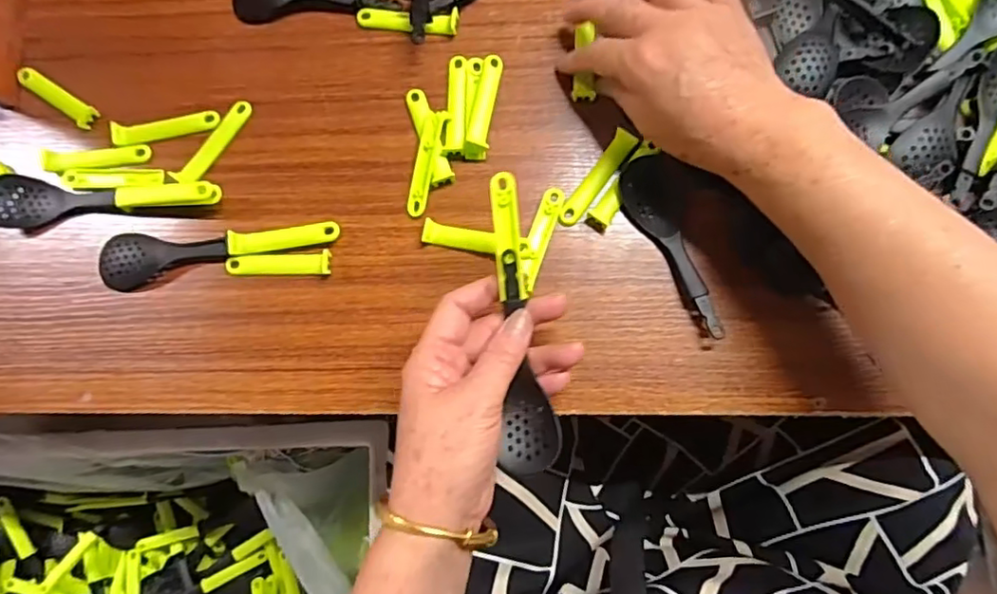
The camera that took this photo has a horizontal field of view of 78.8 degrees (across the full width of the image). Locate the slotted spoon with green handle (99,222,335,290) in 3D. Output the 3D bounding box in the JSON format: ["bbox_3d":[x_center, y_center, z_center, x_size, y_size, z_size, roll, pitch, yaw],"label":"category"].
[{"bbox_3d":[-0.202,-0.029,0.429,0.175,0.016,0.039,-3,82,3],"label":"slotted spoon with green handle"}]

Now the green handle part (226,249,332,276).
[{"bbox_3d":[-0.156,-0.023,0.430,0.076,0.009,0.016,-3,82,3],"label":"green handle part"}]

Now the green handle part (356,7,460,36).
[{"bbox_3d":[-0.068,-0.205,0.447,0.077,0.007,0.018,5,82,4],"label":"green handle part"}]

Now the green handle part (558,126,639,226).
[{"bbox_3d":[0.069,-0.083,0.423,0.016,0.005,0.077,35,85,7],"label":"green handle part"}]

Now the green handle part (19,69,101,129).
[{"bbox_3d":[-0.335,-0.151,0.460,0.076,0.011,0.016,32,85,7],"label":"green handle part"}]

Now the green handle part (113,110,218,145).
[{"bbox_3d":[-0.247,-0.126,0.451,0.077,0.008,0.016,-8,82,2],"label":"green handle part"}]

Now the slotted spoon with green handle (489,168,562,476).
[{"bbox_3d":[0.012,0.016,0.364,0.032,0.012,0.177,-7,91,4],"label":"slotted spoon with green handle"}]

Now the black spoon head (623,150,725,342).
[{"bbox_3d":[0.115,-0.034,0.407,0.036,0.020,0.127,-14,81,1],"label":"black spoon head"}]

